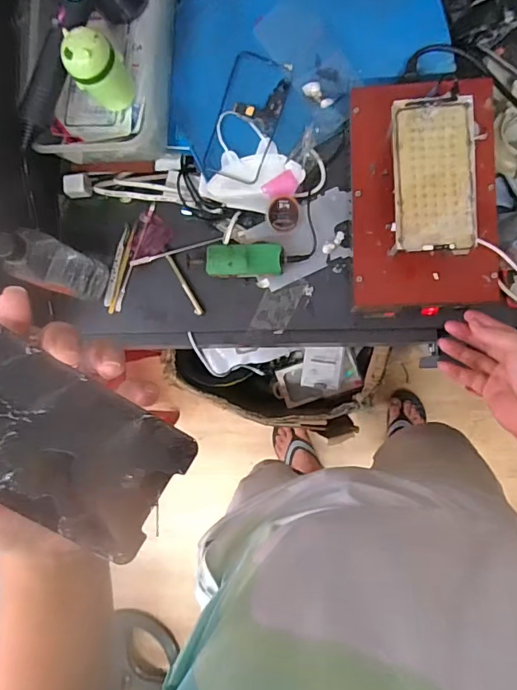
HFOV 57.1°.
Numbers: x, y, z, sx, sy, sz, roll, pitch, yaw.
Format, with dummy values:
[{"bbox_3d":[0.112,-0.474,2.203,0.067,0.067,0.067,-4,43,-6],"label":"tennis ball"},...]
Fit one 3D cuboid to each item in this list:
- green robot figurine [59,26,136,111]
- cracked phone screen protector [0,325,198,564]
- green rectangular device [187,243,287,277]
[{"bbox_3d":[-0.179,-0.309,0.533,0.057,0.088,0.051,-37,83,3],"label":"green robot figurine"},{"bbox_3d":[-0.110,0.040,0.227,0.145,0.004,0.068,33,82,-9],"label":"cracked phone screen protector"},{"bbox_3d":[-0.031,-0.109,0.622,0.129,0.029,0.040,0,86,7],"label":"green rectangular device"}]

